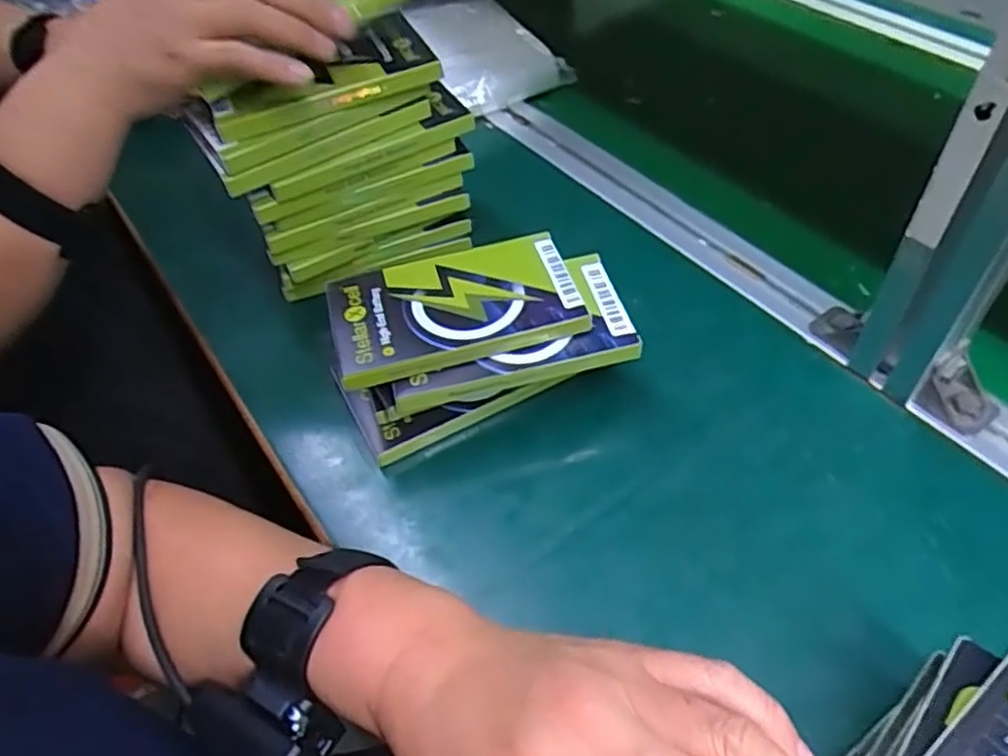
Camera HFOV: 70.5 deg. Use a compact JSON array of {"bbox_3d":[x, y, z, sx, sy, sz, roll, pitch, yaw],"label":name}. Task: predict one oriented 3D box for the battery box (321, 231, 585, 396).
[{"bbox_3d":[-0.029,-0.041,0.396,0.133,0.013,0.078,-14,51,-6],"label":"battery box"}]

